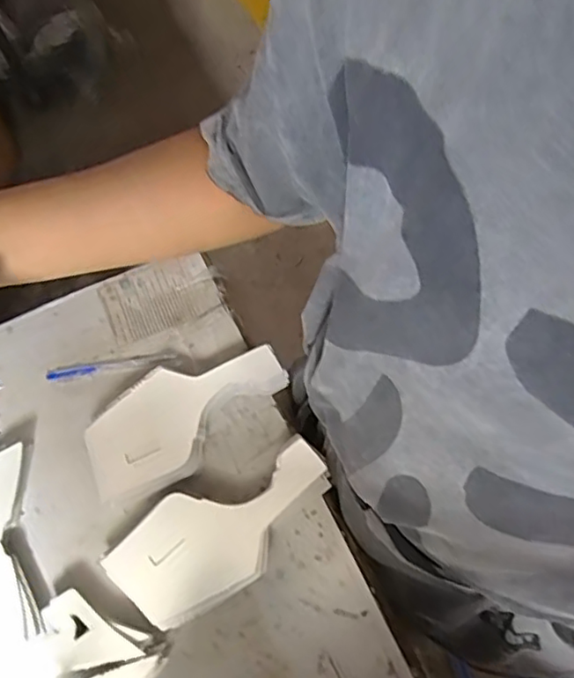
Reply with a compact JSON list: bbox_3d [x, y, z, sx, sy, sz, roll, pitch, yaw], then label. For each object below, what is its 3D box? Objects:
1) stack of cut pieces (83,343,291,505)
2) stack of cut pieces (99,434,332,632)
[{"bbox_3d":[-0.101,0.074,0.603,0.203,0.045,0.097,-37,68,-13],"label":"stack of cut pieces"},{"bbox_3d":[-0.057,0.171,0.549,0.212,0.053,0.109,-29,67,-10],"label":"stack of cut pieces"}]

